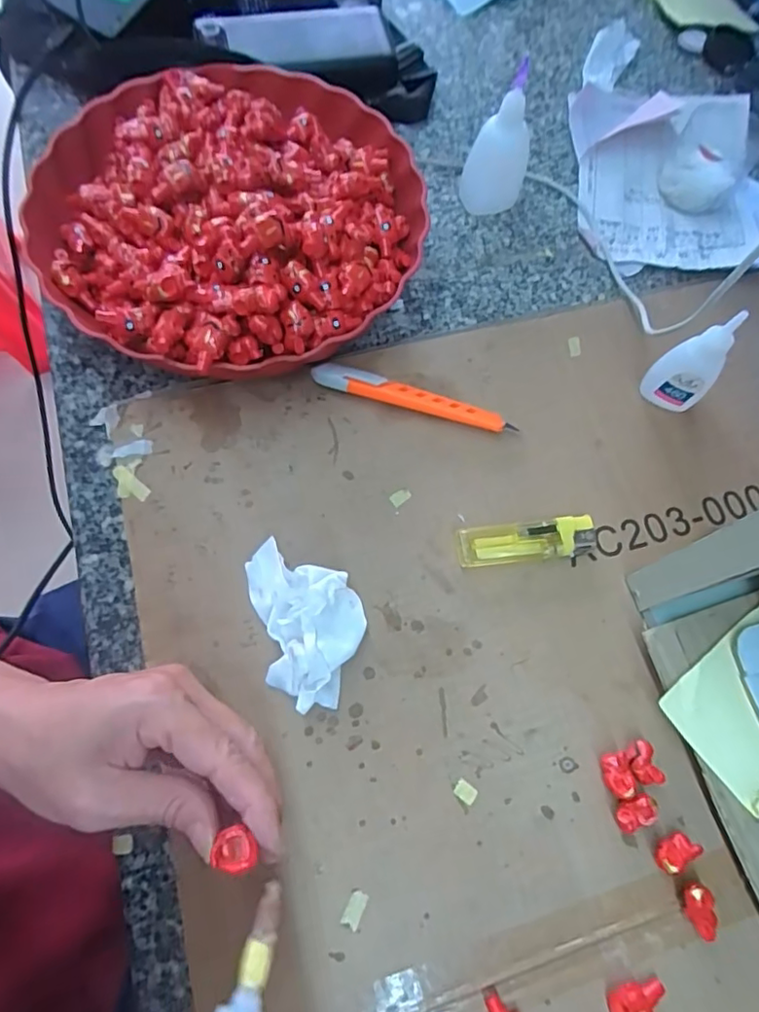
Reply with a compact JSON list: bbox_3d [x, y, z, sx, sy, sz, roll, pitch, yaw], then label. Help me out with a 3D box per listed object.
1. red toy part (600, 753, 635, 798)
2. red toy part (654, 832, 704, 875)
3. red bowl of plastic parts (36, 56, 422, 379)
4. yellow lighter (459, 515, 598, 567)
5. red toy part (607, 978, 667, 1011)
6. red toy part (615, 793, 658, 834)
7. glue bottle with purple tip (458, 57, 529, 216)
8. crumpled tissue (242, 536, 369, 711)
[{"bbox_3d":[0.120,0.136,0.290,0.012,0.011,0.020,-11,71,-7],"label":"red toy part"},{"bbox_3d":[0.143,0.168,0.278,0.022,0.012,0.013,-20,72,-10],"label":"red toy part"},{"bbox_3d":[-0.094,-0.188,0.371,0.235,0.080,0.243,0,69,-1],"label":"red bowl of plastic parts"},{"bbox_3d":[0.085,0.021,0.333,0.079,0.010,0.022,-6,70,-5],"label":"yellow lighter"},{"bbox_3d":[0.115,0.221,0.256,0.027,0.013,0.016,-36,76,-14],"label":"red toy part"},{"bbox_3d":[0.126,0.152,0.284,0.021,0.010,0.014,-17,72,-9],"label":"red toy part"},{"bbox_3d":[0.083,-0.251,0.398,0.044,0.098,0.023,12,70,2],"label":"glue bottle with purple tip"},{"bbox_3d":[-0.037,0.060,0.302,0.054,0.028,0.084,-13,71,-7],"label":"crumpled tissue"}]

